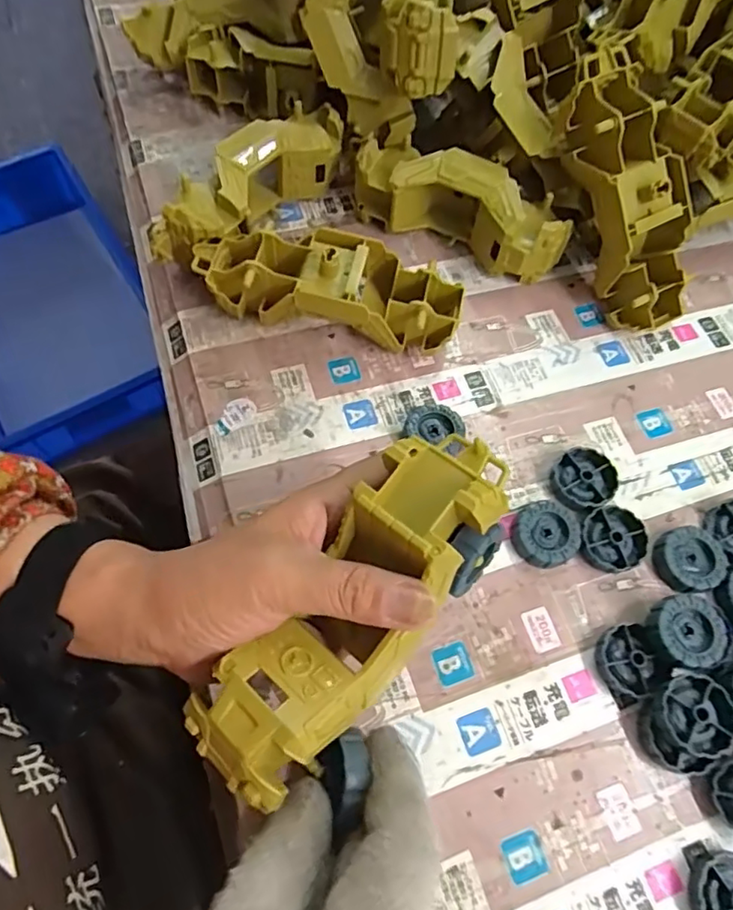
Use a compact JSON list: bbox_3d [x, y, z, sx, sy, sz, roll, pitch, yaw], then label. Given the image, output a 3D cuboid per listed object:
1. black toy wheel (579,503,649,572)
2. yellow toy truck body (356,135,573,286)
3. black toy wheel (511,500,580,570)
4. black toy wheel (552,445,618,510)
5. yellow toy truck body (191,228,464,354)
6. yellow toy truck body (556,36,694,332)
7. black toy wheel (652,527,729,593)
[{"bbox_3d":[0.149,0.051,0.358,0.037,0.013,0.039,1,66,-3],"label":"black toy wheel"},{"bbox_3d":[0.068,-0.180,0.434,0.159,0.054,0.052,28,67,9],"label":"yellow toy truck body"},{"bbox_3d":[0.107,0.048,0.356,0.038,0.012,0.039,1,66,-3],"label":"black toy wheel"},{"bbox_3d":[0.137,0.016,0.373,0.041,0.012,0.037,-36,73,-18],"label":"black toy wheel"},{"bbox_3d":[-0.025,-0.110,0.398,0.173,0.053,0.054,10,66,1],"label":"yellow toy truck body"},{"bbox_3d":[0.178,-0.173,0.397,0.063,0.050,0.178,-24,106,-13],"label":"yellow toy truck body"},{"bbox_3d":[0.191,0.063,0.352,0.038,0.013,0.036,1,66,-3],"label":"black toy wheel"}]

